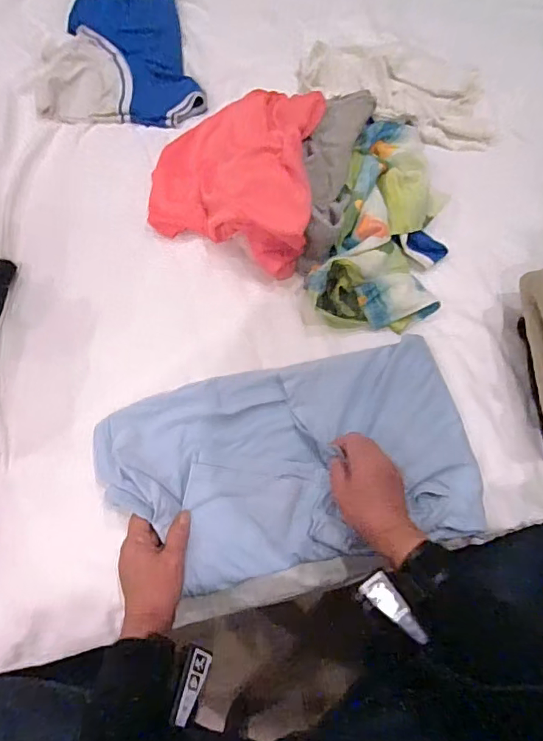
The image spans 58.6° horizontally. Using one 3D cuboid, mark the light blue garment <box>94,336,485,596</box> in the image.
[{"bbox_3d":[0.018,0.102,0.558,0.407,0.031,0.232,-11,67,-3],"label":"light blue garment"}]

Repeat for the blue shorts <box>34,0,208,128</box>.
[{"bbox_3d":[-0.267,-0.564,0.864,0.272,0.020,0.338,-5,69,0],"label":"blue shorts"}]

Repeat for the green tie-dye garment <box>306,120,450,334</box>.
[{"bbox_3d":[0.166,-0.217,0.667,0.165,0.090,0.337,14,70,7],"label":"green tie-dye garment"}]

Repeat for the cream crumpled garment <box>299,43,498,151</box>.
[{"bbox_3d":[0.208,-0.466,0.785,0.339,0.048,0.170,28,72,12],"label":"cream crumpled garment"}]

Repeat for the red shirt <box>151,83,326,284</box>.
[{"bbox_3d":[-0.061,-0.298,0.695,0.253,0.119,0.311,7,69,5],"label":"red shirt"}]

